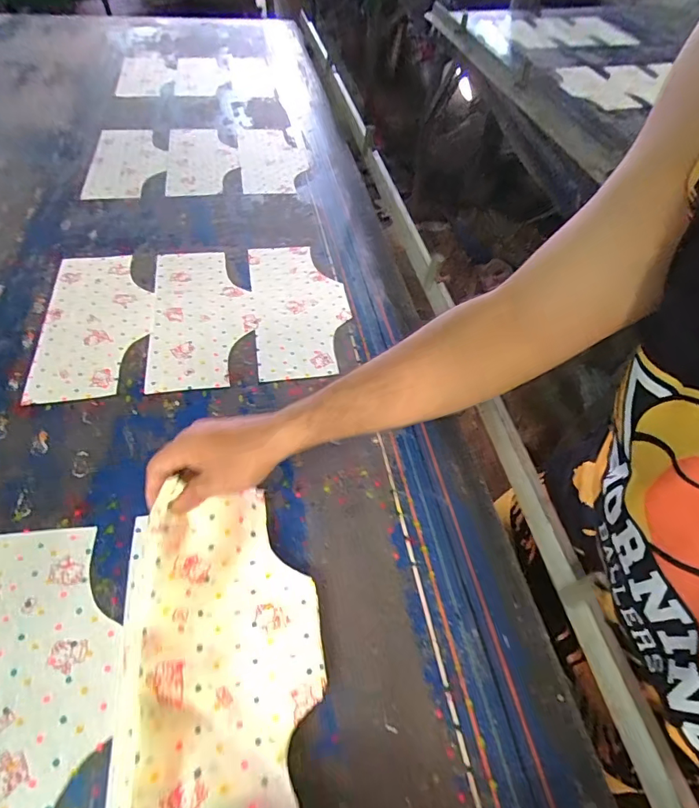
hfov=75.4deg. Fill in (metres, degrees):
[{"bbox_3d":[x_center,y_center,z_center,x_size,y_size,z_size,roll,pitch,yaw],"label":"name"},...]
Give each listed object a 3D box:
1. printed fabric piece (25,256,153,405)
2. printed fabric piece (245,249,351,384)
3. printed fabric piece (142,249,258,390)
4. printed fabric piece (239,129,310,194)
[{"bbox_3d":[-0.382,-0.134,0.684,0.152,0.006,0.315,-8,53,-11],"label":"printed fabric piece"},{"bbox_3d":[-0.079,-0.165,0.728,0.148,0.008,0.307,-7,53,-9],"label":"printed fabric piece"},{"bbox_3d":[-0.230,-0.148,0.703,0.150,0.005,0.308,-8,53,-10],"label":"printed fabric piece"},{"bbox_3d":[-0.174,-0.566,1.036,0.149,0.014,0.331,-3,48,-14],"label":"printed fabric piece"}]

